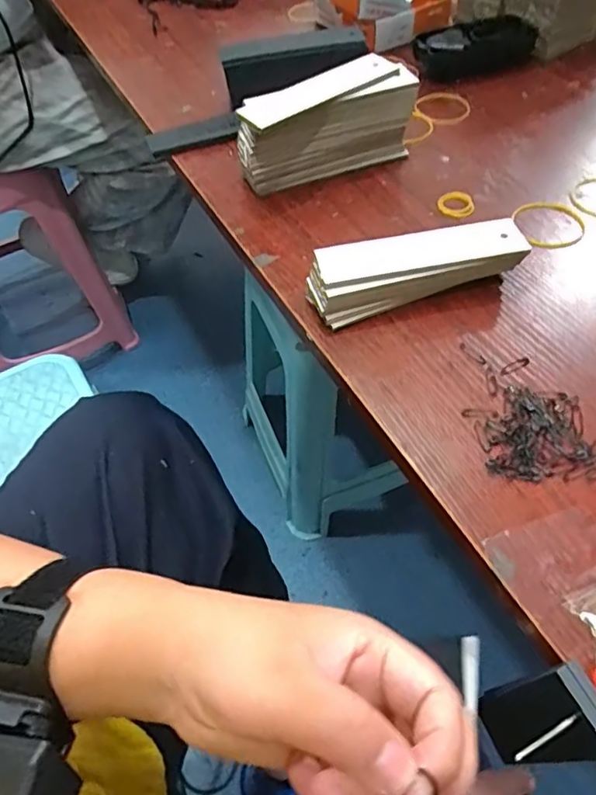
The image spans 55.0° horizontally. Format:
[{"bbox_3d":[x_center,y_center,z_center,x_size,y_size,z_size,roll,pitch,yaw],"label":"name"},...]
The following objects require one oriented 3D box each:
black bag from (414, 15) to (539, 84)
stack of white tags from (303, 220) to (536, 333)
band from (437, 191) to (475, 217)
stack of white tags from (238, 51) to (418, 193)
[{"bbox_3d":[0.162,-0.322,0.529,0.111,0.033,0.039,-18,54,-11],"label":"black bag"},{"bbox_3d":[0.072,-0.079,0.354,0.129,0.032,0.036,-15,53,-9],"label":"stack of white tags"},{"bbox_3d":[0.113,-0.139,0.408,0.026,0.008,0.021,13,54,12],"label":"band"},{"bbox_3d":[0.021,-0.201,0.426,0.135,0.061,0.044,-21,55,-13],"label":"stack of white tags"}]

